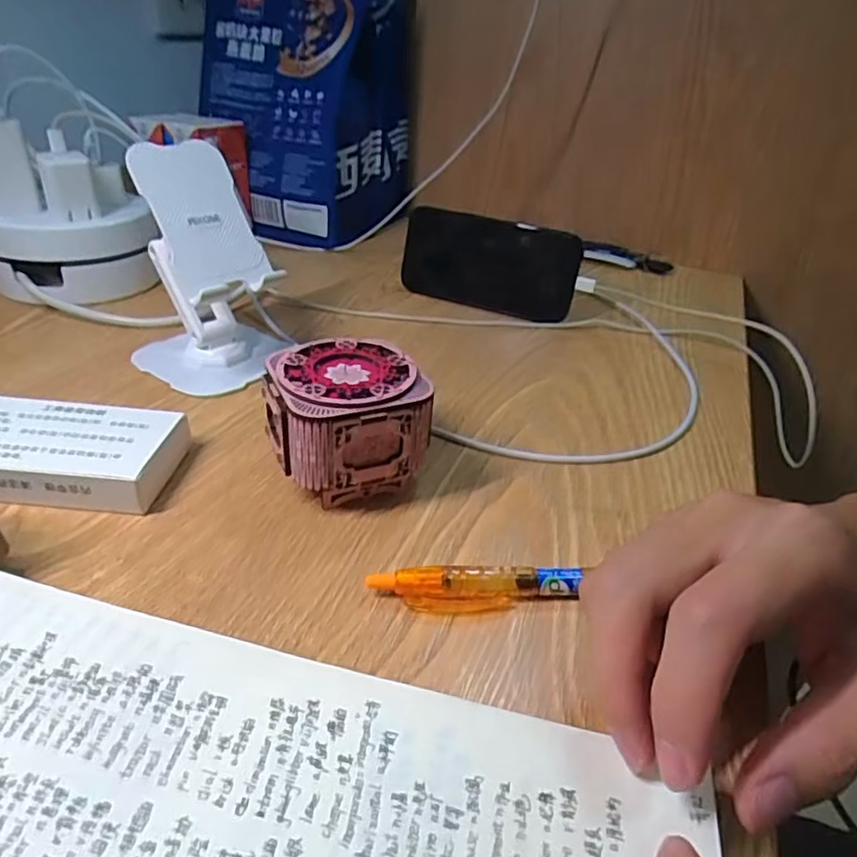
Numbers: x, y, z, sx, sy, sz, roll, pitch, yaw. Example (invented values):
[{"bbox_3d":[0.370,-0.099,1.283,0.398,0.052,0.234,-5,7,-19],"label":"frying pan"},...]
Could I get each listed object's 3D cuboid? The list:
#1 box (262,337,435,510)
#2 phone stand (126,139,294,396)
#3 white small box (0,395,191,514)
[{"bbox_3d":[-0.038,-0.002,0.296,0.072,0.058,0.069,-6,33,-17],"label":"box"},{"bbox_3d":[-0.132,-0.095,0.373,0.096,0.125,0.079,-6,33,-18],"label":"phone stand"},{"bbox_3d":[-0.170,0.011,0.291,0.108,0.022,0.055,5,31,0],"label":"white small box"}]

